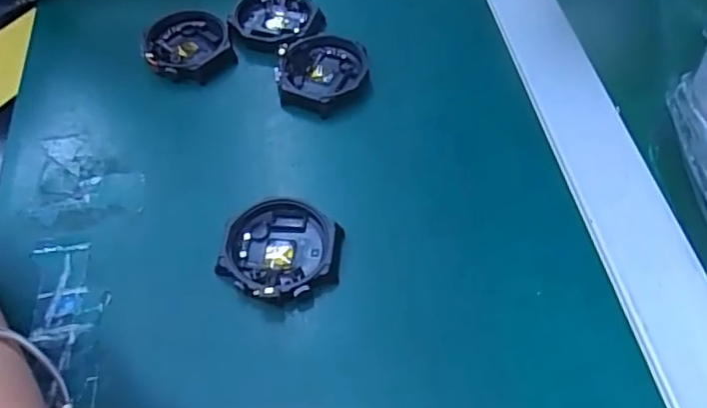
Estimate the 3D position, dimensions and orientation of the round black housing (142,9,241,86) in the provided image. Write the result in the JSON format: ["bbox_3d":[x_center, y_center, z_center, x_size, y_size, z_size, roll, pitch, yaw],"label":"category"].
[{"bbox_3d":[-0.096,-0.091,0.347,0.048,0.012,0.047,-12,57,-6],"label":"round black housing"}]

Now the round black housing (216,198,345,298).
[{"bbox_3d":[-0.032,0.020,0.272,0.054,0.013,0.049,-3,57,2],"label":"round black housing"}]

